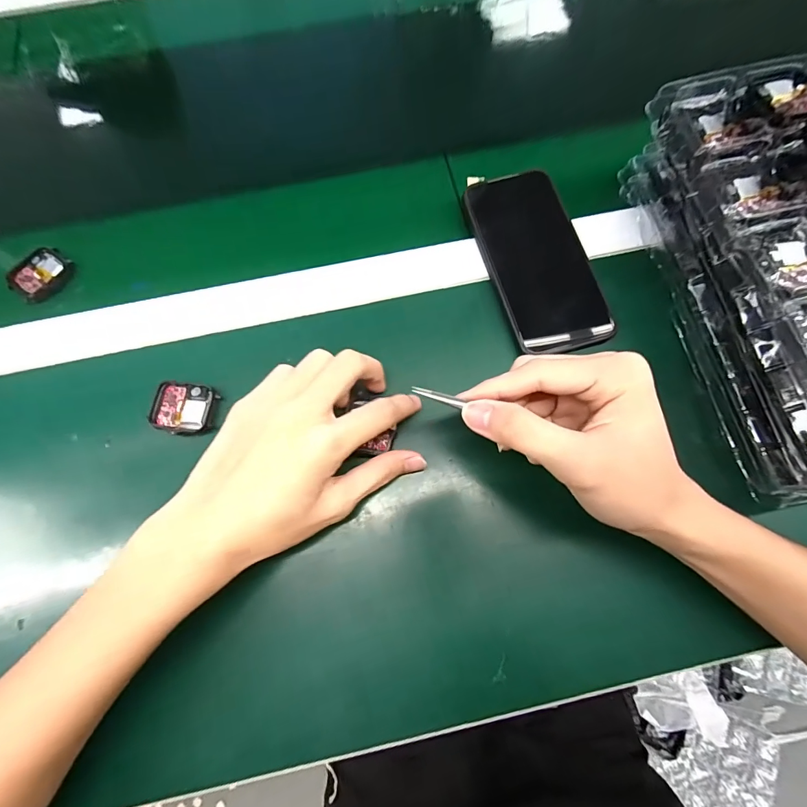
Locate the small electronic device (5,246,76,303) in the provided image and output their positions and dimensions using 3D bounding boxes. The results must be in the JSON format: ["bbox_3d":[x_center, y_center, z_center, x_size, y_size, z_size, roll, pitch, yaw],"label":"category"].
[{"bbox_3d":[-0.306,-0.109,0.339,0.033,0.013,0.047,32,77,9],"label":"small electronic device"}]

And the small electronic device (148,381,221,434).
[{"bbox_3d":[-0.162,0.004,0.295,0.046,0.005,0.037,6,74,3],"label":"small electronic device"}]

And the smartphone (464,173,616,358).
[{"bbox_3d":[0.108,-0.116,0.327,0.077,0.016,0.158,-16,74,-4],"label":"smartphone"}]

